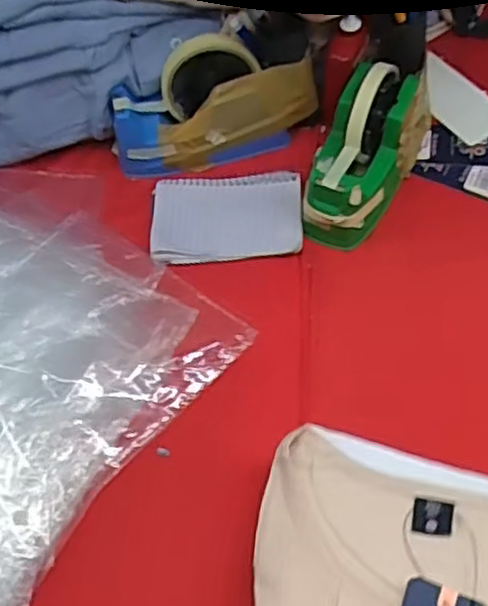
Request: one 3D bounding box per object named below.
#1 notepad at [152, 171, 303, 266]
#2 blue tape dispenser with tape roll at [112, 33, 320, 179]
[{"bbox_3d":[-0.015,-0.079,0.640,0.132,0.008,0.091,-2,61,3],"label":"notepad"},{"bbox_3d":[-0.028,-0.177,0.640,0.187,0.094,0.058,-8,61,0],"label":"blue tape dispenser with tape roll"}]

